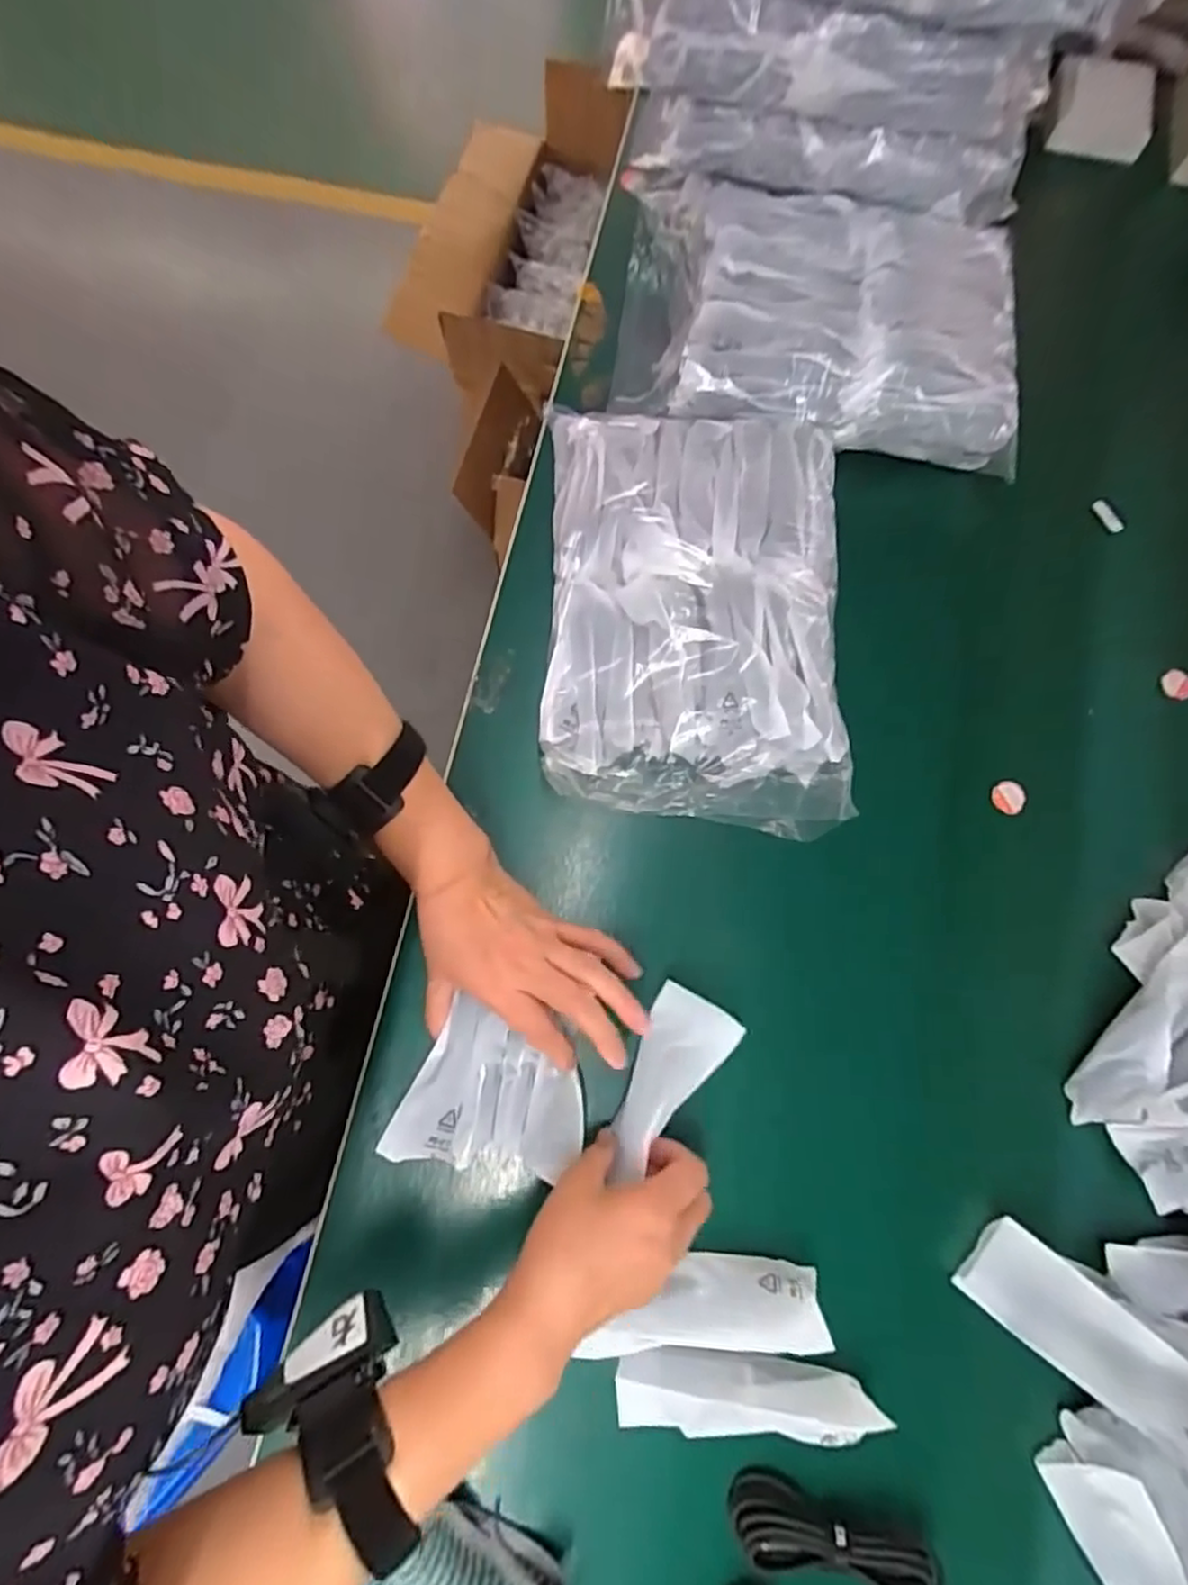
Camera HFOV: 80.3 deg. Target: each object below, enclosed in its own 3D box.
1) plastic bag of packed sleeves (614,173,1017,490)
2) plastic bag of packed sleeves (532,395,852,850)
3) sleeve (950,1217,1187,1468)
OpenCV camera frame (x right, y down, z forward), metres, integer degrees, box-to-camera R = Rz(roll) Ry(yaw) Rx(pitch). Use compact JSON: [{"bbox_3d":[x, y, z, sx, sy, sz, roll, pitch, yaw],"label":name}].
[{"bbox_3d":[0.183,-0.383,0.572,0.327,0.071,0.231,12,76,2],"label":"plastic bag of packed sleeves"},{"bbox_3d":[0.070,-0.131,0.515,0.210,0.074,0.306,2,76,0],"label":"plastic bag of packed sleeves"},{"bbox_3d":[0.301,0.329,0.416,0.153,0.032,0.051,34,76,24],"label":"sleeve"}]

